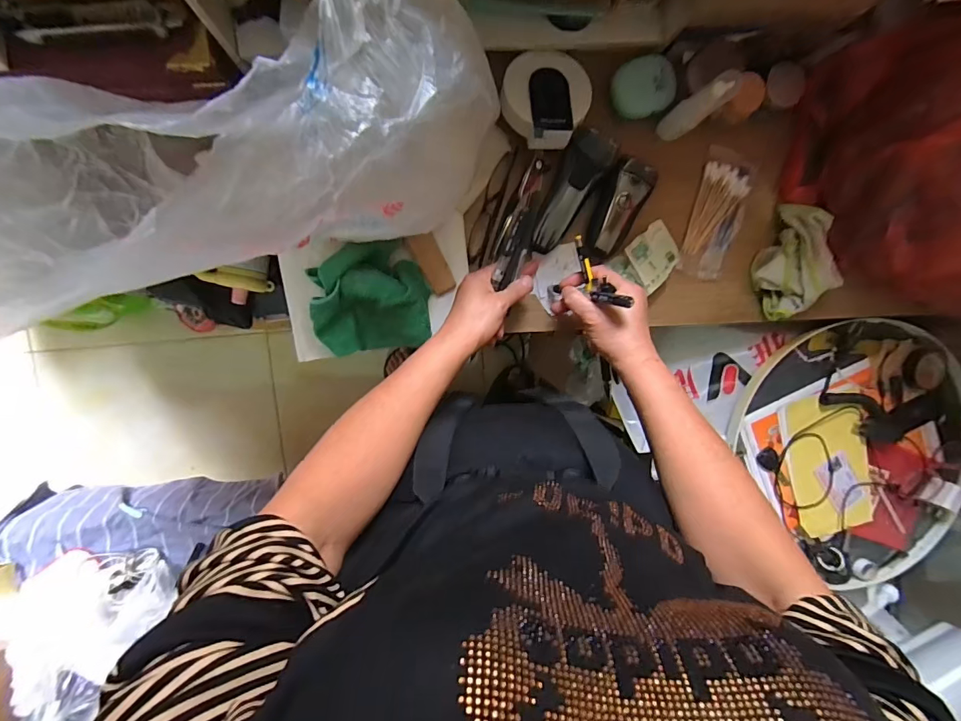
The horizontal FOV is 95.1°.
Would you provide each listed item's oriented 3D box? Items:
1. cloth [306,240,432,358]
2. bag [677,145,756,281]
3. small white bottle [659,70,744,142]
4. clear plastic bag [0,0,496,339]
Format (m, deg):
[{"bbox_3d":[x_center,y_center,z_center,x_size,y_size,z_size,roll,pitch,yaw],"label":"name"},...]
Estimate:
[{"bbox_3d":[-0.118,-0.068,0.478,0.120,0.053,0.114,-7,97,-6],"label":"cloth"},{"bbox_3d":[0.296,-0.182,0.552,0.062,0.010,0.154,14,95,-8],"label":"bag"},{"bbox_3d":[0.235,-0.276,0.482,0.034,0.103,0.029,-39,99,-1],"label":"small white bottle"},{"bbox_3d":[-0.152,-0.149,0.289,0.377,0.271,0.152,-29,99,-20],"label":"clear plastic bag"}]

